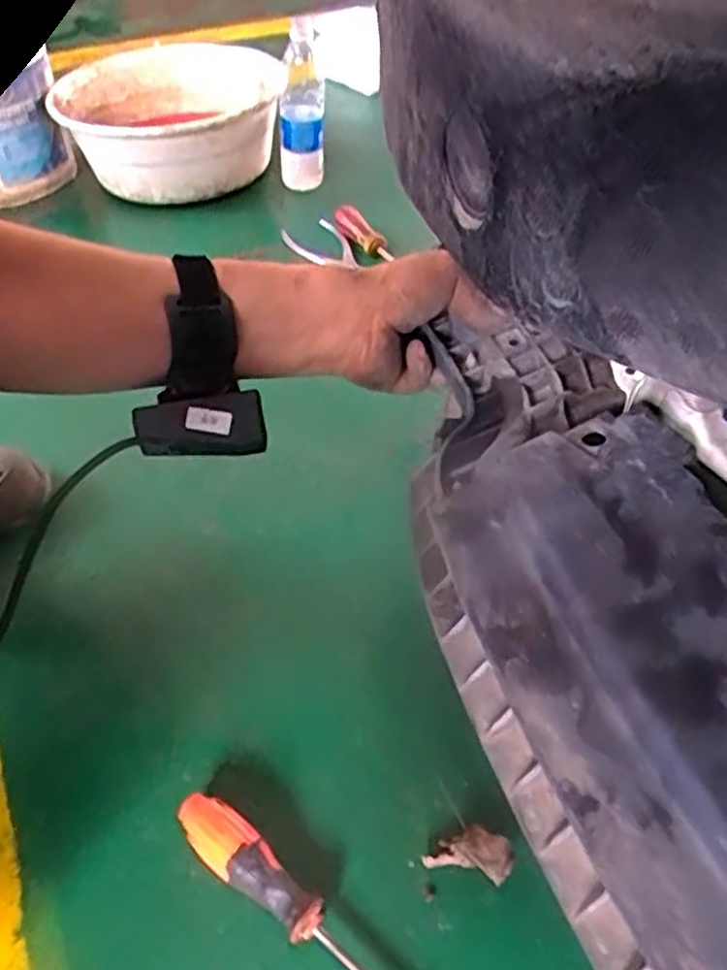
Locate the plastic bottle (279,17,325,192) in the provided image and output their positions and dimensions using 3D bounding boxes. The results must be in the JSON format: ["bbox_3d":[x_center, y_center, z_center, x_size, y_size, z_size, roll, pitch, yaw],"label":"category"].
[{"bbox_3d":[-0.094,-0.546,1.111,0.073,0.208,0.072,-5,45,-2],"label":"plastic bottle"}]

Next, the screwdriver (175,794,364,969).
[{"bbox_3d":[-0.009,0.272,0.427,0.274,0.030,0.032,30,54,29],"label":"screwdriver"}]

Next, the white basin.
[{"bbox_3d":[-0.299,-0.572,1.200,0.307,0.129,0.367,-9,45,-5],"label":"white basin"}]

